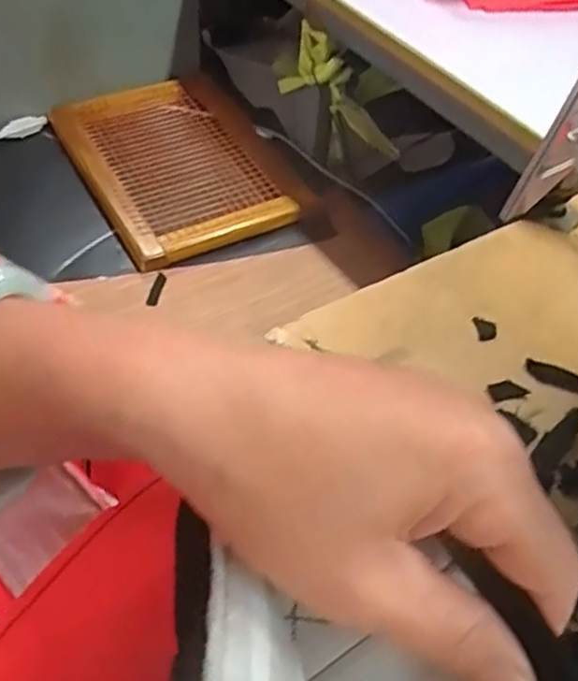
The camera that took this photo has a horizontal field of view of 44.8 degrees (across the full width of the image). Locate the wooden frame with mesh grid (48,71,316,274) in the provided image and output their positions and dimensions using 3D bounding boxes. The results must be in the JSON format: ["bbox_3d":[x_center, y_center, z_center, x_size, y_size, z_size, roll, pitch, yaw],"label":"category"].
[{"bbox_3d":[-0.141,-0.238,0.926,0.253,0.036,0.328,-22,57,-23],"label":"wooden frame with mesh grid"}]

